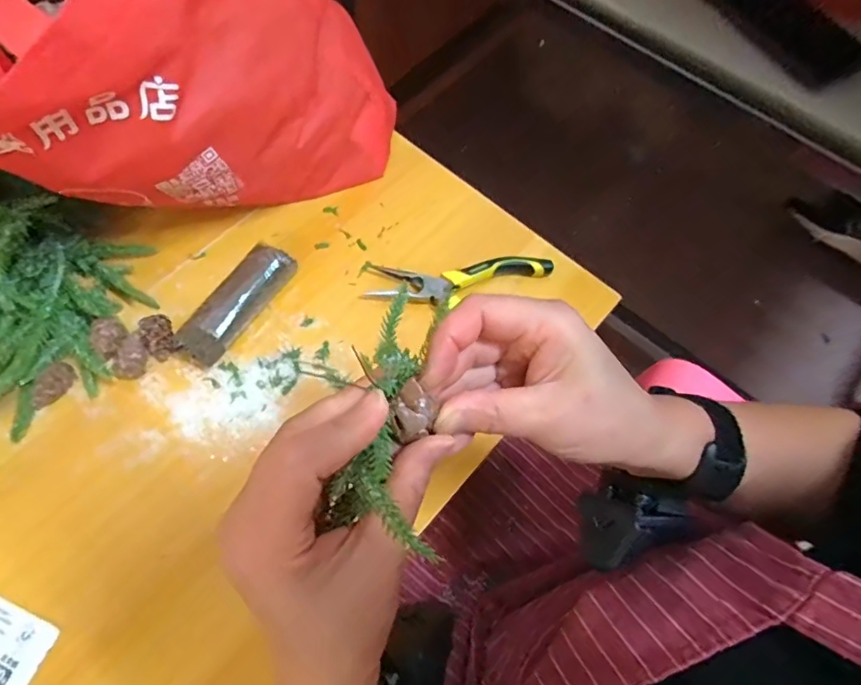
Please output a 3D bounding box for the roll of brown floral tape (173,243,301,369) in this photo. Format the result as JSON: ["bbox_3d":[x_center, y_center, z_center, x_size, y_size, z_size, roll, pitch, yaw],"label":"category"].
[{"bbox_3d":[-0.151,-0.030,0.426,0.039,0.030,0.112,27,68,9],"label":"roll of brown floral tape"}]

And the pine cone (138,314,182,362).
[{"bbox_3d":[-0.211,-0.005,0.416,0.023,0.016,0.031,-27,71,-13],"label":"pine cone"}]

